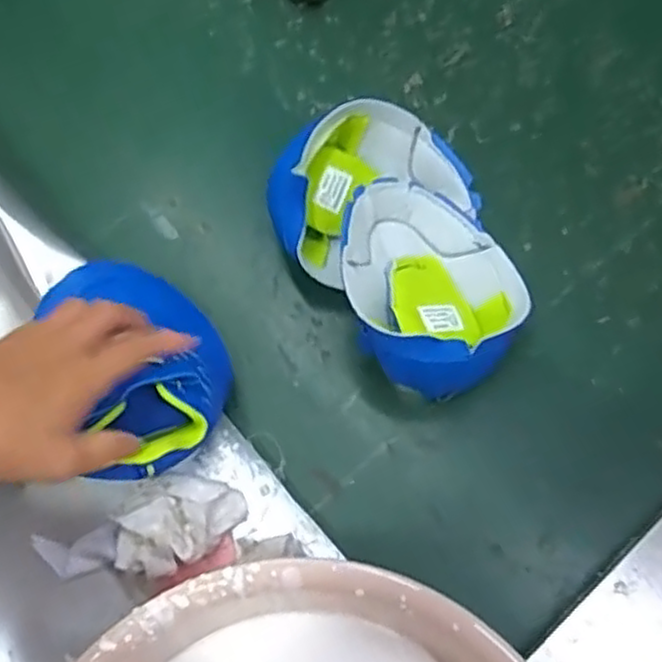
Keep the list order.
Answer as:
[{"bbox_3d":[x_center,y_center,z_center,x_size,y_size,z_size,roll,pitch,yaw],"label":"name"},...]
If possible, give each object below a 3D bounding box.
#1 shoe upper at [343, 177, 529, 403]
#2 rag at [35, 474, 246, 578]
[{"bbox_3d":[0.077,-0.039,0.568,0.131,0.096,0.176,-12,69,-3],"label":"shoe upper"},{"bbox_3d":[-0.131,0.141,0.501,0.139,0.044,0.066,-27,71,-8],"label":"rag"}]

